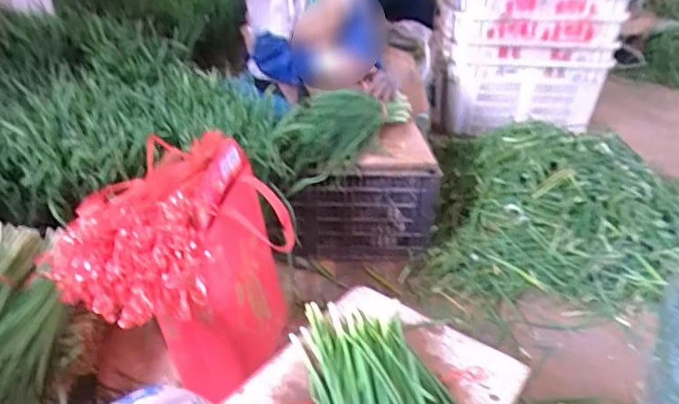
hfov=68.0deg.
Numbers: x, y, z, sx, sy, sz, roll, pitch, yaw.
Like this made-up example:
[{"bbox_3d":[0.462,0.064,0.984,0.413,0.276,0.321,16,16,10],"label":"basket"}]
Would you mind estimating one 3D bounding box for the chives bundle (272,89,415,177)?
[{"bbox_3d":[0.029,-0.213,1.347,0.117,0.180,0.509,26,39,33],"label":"chives bundle"}]

